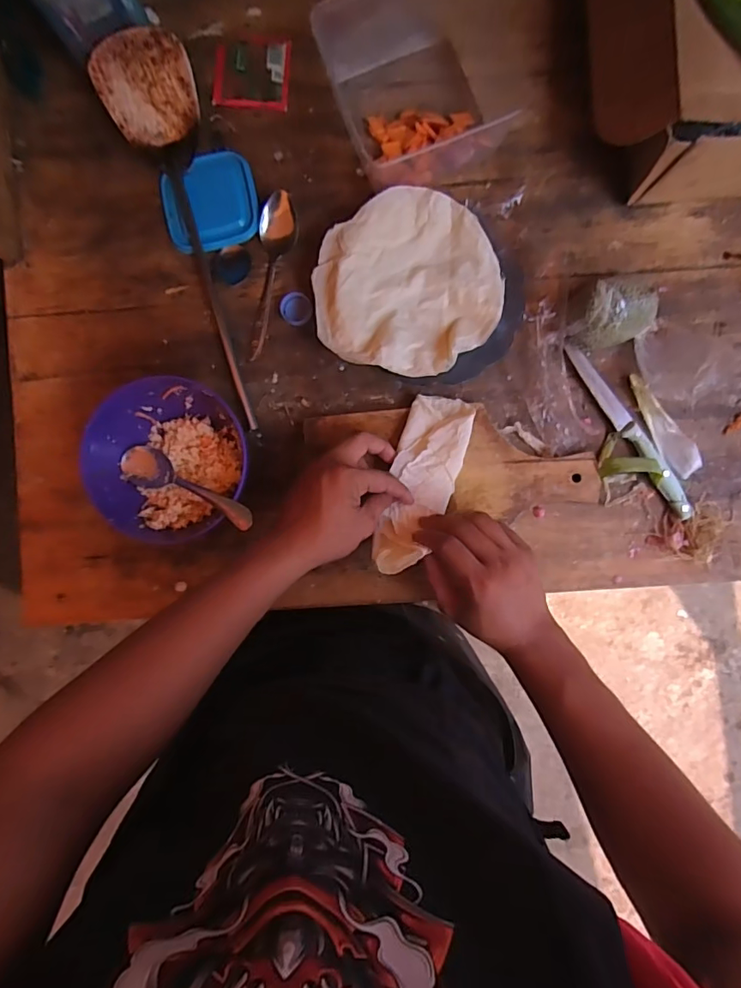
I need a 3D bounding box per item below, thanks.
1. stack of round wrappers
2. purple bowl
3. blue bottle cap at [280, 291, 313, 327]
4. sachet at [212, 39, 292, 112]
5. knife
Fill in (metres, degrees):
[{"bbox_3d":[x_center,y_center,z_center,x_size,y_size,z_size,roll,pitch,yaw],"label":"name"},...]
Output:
[{"bbox_3d":[0.035,-0.207,0.503,0.189,0.043,0.177,-37,90,2],"label":"stack of round wrappers"},{"bbox_3d":[-0.193,-0.036,0.491,0.140,0.081,0.147,0,91,2],"label":"purple bowl"},{"bbox_3d":[-0.079,-0.197,0.526,0.034,0.008,0.032,0,91,2],"label":"blue bottle cap"},{"bbox_3d":[-0.126,-0.449,0.526,0.078,0.008,0.070,1,91,2],"label":"sachet"},{"bbox_3d":[0.270,-0.067,0.510,0.022,0.015,0.209,-34,90,2],"label":"knife"}]

